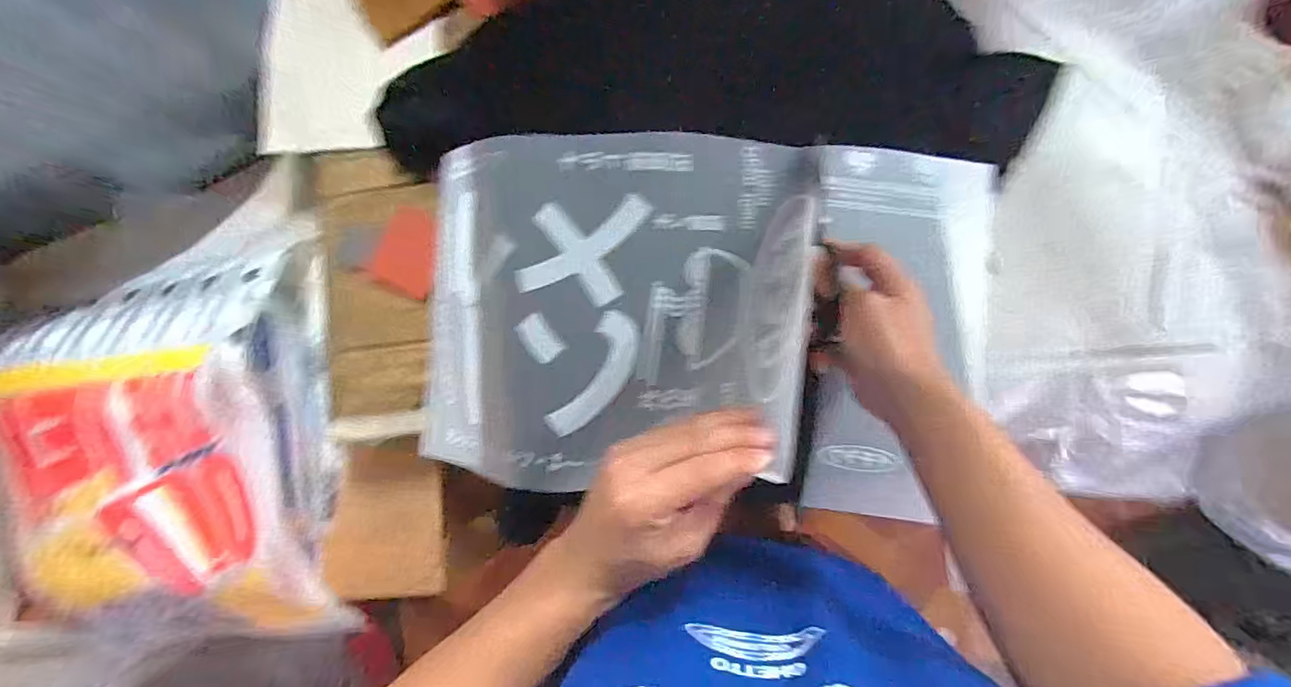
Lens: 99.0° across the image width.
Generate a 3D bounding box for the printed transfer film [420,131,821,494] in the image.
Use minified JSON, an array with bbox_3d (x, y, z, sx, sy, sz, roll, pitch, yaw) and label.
[{"bbox_3d":[-0.045,-0.037,0.451,0.346,0.182,0.304,2,85,5],"label":"printed transfer film"}]

